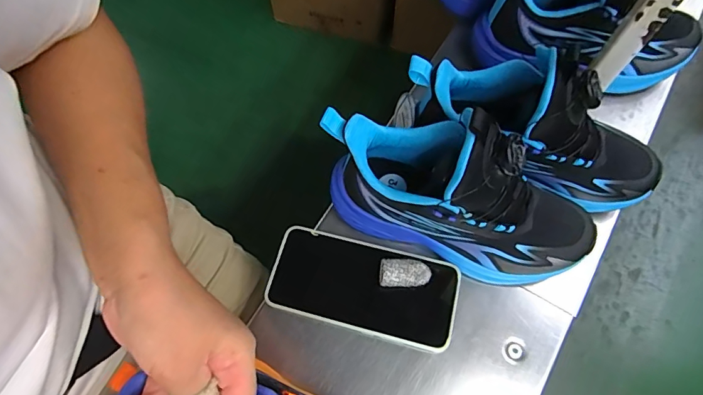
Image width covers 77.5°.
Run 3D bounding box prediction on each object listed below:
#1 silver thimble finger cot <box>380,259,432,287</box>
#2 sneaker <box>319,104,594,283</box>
[{"bbox_3d":[0.046,0.066,0.377,0.043,0.018,0.023,3,68,-2],"label":"silver thimble finger cot"},{"bbox_3d":[0.087,0.002,0.356,0.223,0.148,0.078,24,69,7],"label":"sneaker"}]

